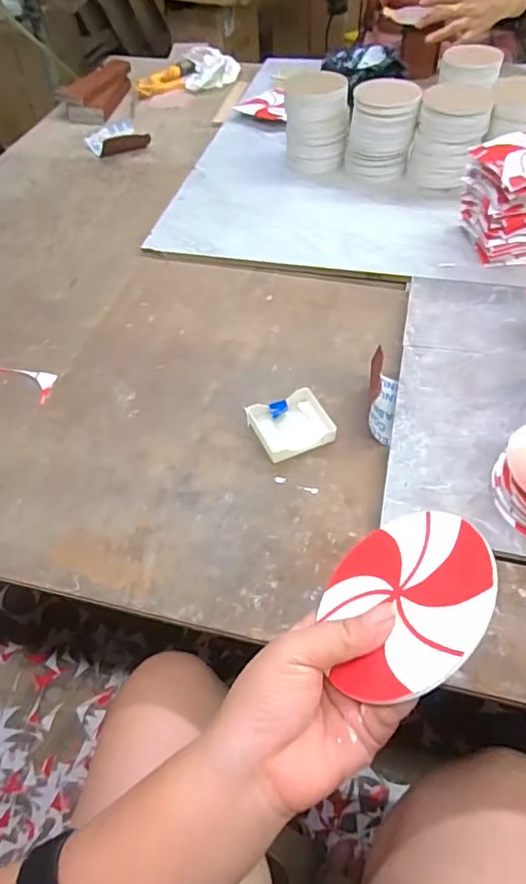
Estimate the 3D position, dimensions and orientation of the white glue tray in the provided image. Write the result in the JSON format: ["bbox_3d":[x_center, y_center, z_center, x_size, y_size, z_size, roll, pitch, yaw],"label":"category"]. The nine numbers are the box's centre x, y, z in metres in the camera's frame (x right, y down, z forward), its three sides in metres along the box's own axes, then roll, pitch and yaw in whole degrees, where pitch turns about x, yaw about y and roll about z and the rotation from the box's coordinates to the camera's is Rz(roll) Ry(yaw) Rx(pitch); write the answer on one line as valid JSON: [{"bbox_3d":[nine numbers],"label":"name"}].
[{"bbox_3d":[0.032,-0.018,0.589,0.079,0.020,0.082,-20,52,-13],"label":"white glue tray"}]

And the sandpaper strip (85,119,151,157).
[{"bbox_3d":[-0.283,-0.579,1.045,0.100,0.030,0.117,-27,54,-18],"label":"sandpaper strip"}]

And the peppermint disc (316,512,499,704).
[{"bbox_3d":[0.070,0.076,0.267,0.090,0.006,0.093,-36,27,21],"label":"peppermint disc"}]

